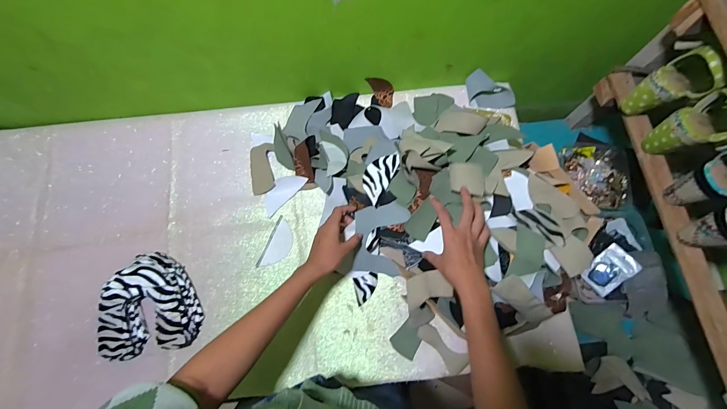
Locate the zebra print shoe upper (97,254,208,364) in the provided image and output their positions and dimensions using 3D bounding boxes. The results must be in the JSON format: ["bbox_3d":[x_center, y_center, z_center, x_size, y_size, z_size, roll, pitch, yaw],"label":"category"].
[{"bbox_3d":[-0.398,0.182,0.620,0.164,0.049,0.178,-11,74,-5],"label":"zebra print shoe upper"}]

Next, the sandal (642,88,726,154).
[{"bbox_3d":[0.550,-0.124,0.550,0.085,0.127,0.080,-23,75,-8],"label":"sandal"}]

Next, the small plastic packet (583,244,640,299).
[{"bbox_3d":[0.534,0.143,0.723,0.101,0.019,0.066,-49,55,17],"label":"small plastic packet"}]

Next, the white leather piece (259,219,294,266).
[{"bbox_3d":[-0.170,0.085,0.683,0.043,0.004,0.100,23,77,-1],"label":"white leather piece"}]

